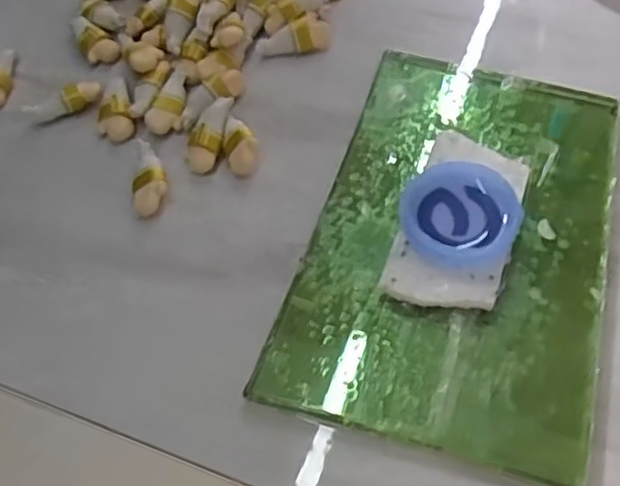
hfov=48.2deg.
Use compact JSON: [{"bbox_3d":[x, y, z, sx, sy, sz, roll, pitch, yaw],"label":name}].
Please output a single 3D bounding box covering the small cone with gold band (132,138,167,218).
[{"bbox_3d":[-0.041,-0.017,0.178,0.009,0.007,0.021,-9,58,-1],"label":"small cone with gold band"}]

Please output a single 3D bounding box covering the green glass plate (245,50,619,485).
[{"bbox_3d":[0.036,-0.003,0.162,0.066,0.010,0.103,14,61,12],"label":"green glass plate"}]

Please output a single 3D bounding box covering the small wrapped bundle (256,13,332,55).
[{"bbox_3d":[-0.005,-0.060,0.201,0.021,0.007,0.009,-15,59,-5],"label":"small wrapped bundle"}]

